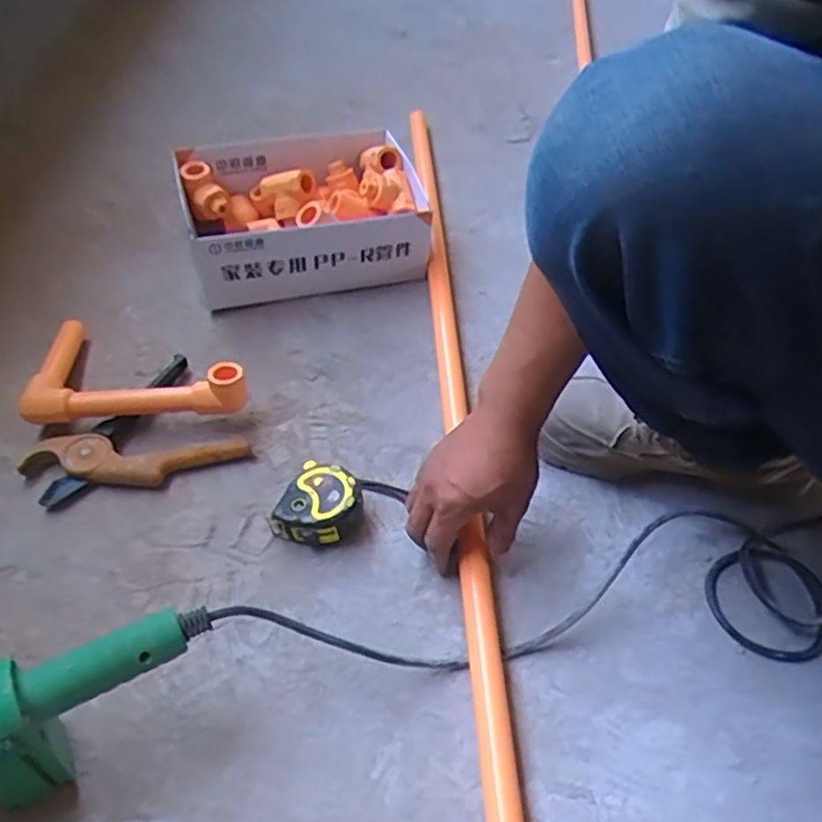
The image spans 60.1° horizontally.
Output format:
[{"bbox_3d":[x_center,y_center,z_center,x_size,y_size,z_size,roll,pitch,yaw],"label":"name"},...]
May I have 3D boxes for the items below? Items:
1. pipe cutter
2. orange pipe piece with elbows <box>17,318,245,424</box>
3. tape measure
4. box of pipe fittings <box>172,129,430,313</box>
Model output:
[{"bbox_3d":[-0.275,0.031,0.693,0.184,0.032,0.150,-32,57,-25],"label":"pipe cutter"},{"bbox_3d":[-0.279,-0.052,0.749,0.213,0.065,0.155,-4,49,-5],"label":"orange pipe piece with elbows"},{"bbox_3d":[-0.082,0.088,0.655,0.075,0.045,0.067,16,51,12],"label":"tape measure"},{"bbox_3d":[-0.136,-0.249,0.897,0.285,0.102,0.219,-14,51,-14],"label":"box of pipe fittings"}]

